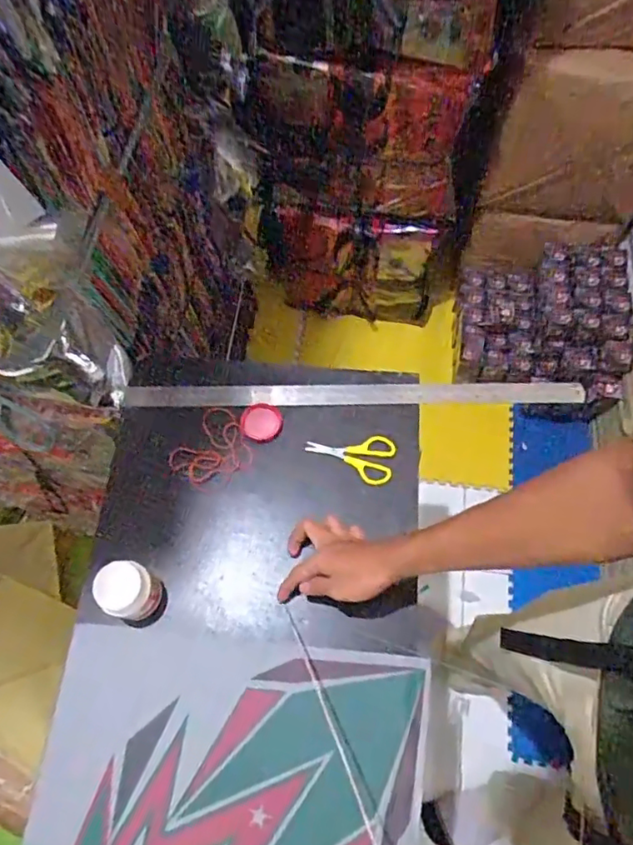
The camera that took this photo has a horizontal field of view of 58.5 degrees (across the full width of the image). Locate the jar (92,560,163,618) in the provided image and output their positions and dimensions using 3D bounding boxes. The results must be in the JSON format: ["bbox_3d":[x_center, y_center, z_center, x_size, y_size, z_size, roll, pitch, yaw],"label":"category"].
[{"bbox_3d":[-0.210,0.190,0.641,0.050,0.101,0.055,0,66,1],"label":"jar"}]

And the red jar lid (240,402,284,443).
[{"bbox_3d":[-0.073,0.000,0.762,0.056,0.006,0.056,0,66,1],"label":"red jar lid"}]

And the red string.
[{"bbox_3d":[-0.133,0.038,0.753,0.090,0.012,0.107,32,71,14],"label":"red string"}]

